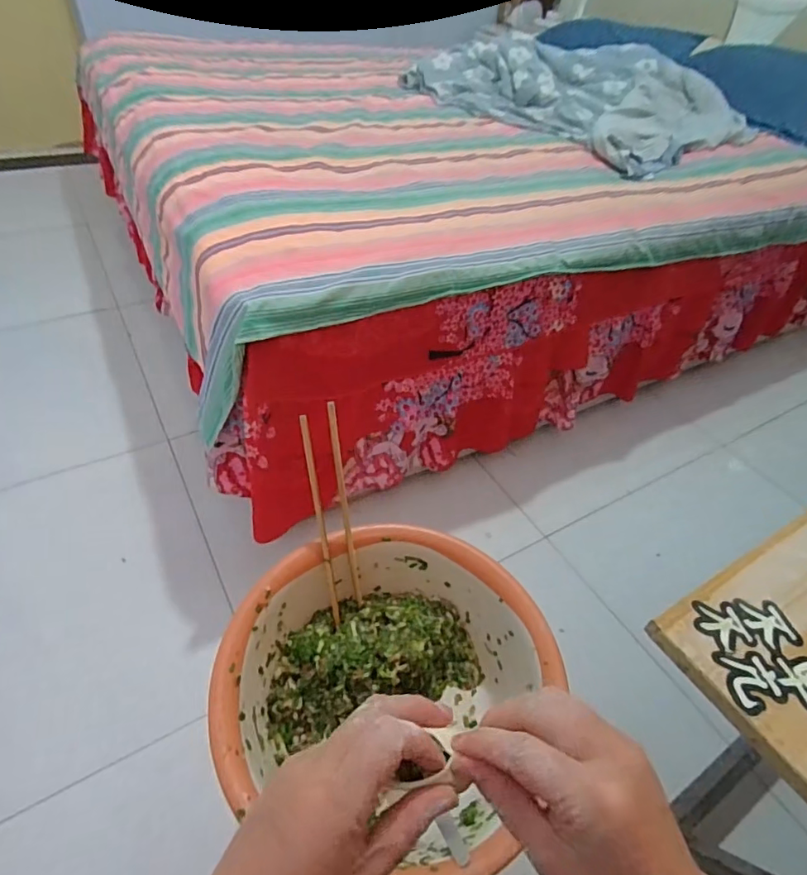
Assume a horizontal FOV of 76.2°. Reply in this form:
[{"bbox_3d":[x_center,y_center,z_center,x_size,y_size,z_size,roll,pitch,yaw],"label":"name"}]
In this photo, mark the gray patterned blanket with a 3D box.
[{"bbox_3d":[0.557,-1.028,1.498,0.818,0.128,0.826,-28,55,-30],"label":"gray patterned blanket"}]

